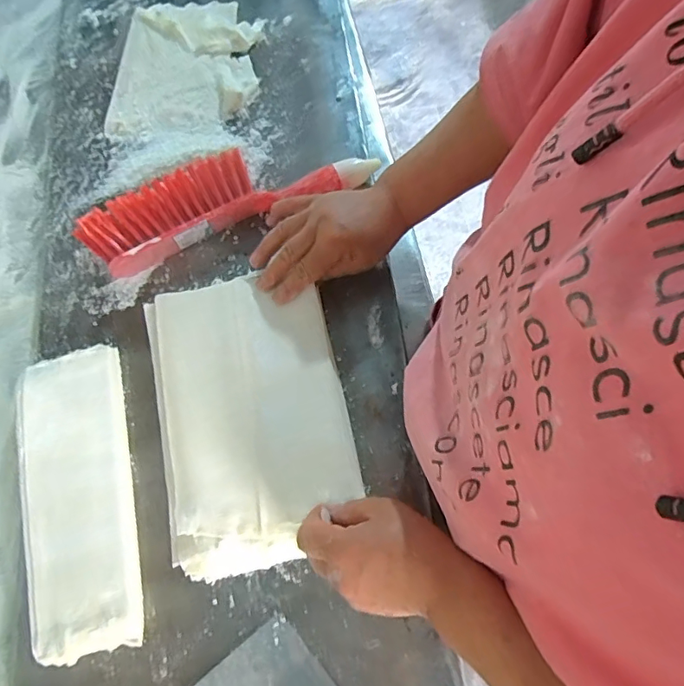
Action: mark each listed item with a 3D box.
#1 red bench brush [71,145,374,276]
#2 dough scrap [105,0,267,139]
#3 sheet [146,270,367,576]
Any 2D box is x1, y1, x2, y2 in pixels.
[{"bbox_3d":[-0.117,-0.156,0.528,0.296,0.045,0.077,-23,72,-6],"label":"red bench brush"},{"bbox_3d":[-0.188,-0.335,0.609,0.170,0.015,0.197,2,72,3],"label":"dough scrap"},{"bbox_3d":[-0.083,0.060,0.461,0.165,0.015,0.260,-12,72,-2],"label":"sheet"}]

